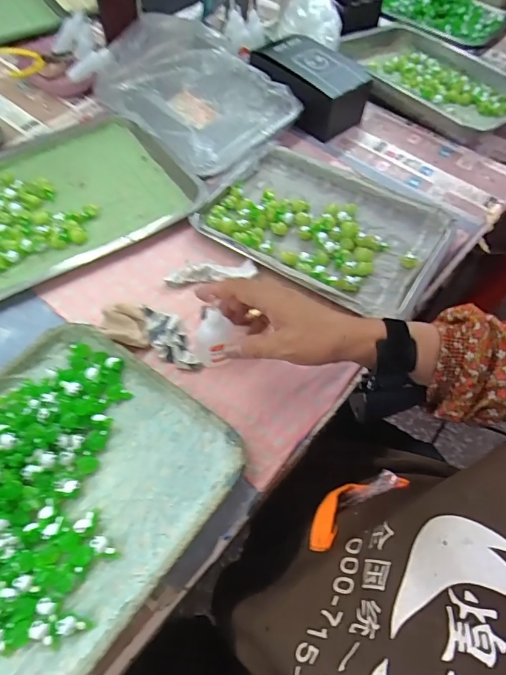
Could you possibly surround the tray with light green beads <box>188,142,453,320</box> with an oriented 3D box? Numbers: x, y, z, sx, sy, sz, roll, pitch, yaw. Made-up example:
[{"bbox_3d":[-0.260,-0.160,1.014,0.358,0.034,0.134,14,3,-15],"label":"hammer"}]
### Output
[{"bbox_3d":[0.094,-0.148,0.588,0.290,0.025,0.205,29,61,14],"label":"tray with light green beads"}]

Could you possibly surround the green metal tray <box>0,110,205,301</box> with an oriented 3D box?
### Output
[{"bbox_3d":[-0.266,-0.190,0.595,0.328,0.022,0.267,-31,65,-20],"label":"green metal tray"}]

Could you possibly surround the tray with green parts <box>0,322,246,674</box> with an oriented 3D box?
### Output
[{"bbox_3d":[-0.198,0.153,0.389,0.257,0.032,0.334,32,62,16],"label":"tray with green parts"}]

